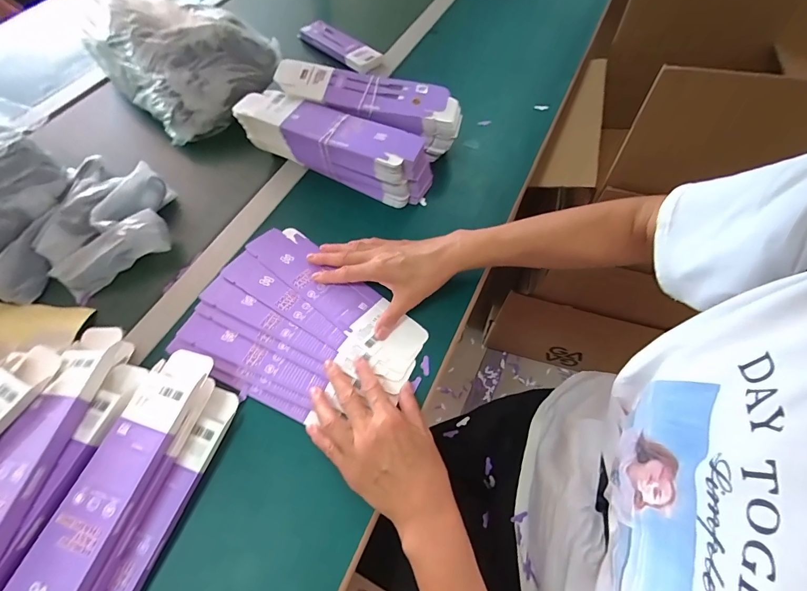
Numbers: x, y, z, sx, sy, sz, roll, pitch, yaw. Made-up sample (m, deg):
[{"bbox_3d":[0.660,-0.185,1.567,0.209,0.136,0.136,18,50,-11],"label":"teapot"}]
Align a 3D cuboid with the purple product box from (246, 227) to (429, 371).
[{"bbox_3d":[-0.084,-0.008,0.469,0.253,0.009,0.063,35,65,18],"label":"purple product box"}]

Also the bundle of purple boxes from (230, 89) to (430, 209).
[{"bbox_3d":[-0.089,-0.206,0.539,0.258,0.075,0.070,21,62,11],"label":"bundle of purple boxes"}]

